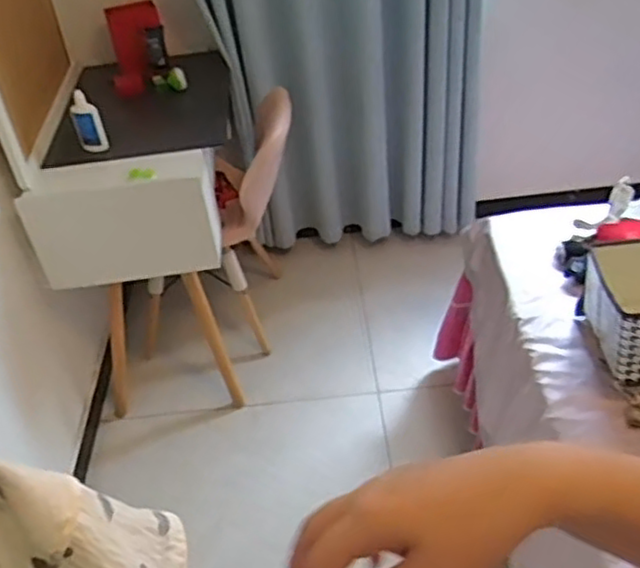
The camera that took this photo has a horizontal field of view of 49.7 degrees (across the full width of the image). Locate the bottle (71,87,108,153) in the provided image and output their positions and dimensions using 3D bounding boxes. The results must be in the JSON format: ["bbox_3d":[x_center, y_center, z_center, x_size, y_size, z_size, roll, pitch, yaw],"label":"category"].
[{"bbox_3d":[-0.542,-0.375,1.617,0.063,0.143,0.051,-17,40,-13],"label":"bottle"}]

